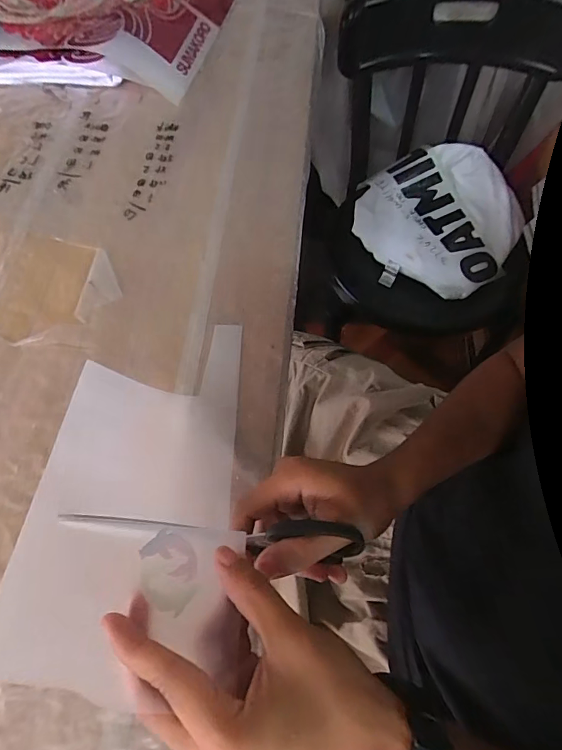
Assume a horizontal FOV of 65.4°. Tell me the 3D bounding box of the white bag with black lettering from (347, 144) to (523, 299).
[{"bbox_3d":[0.311,-0.300,0.835,0.302,0.075,0.296,-25,67,-10],"label":"white bag with black lettering"}]

